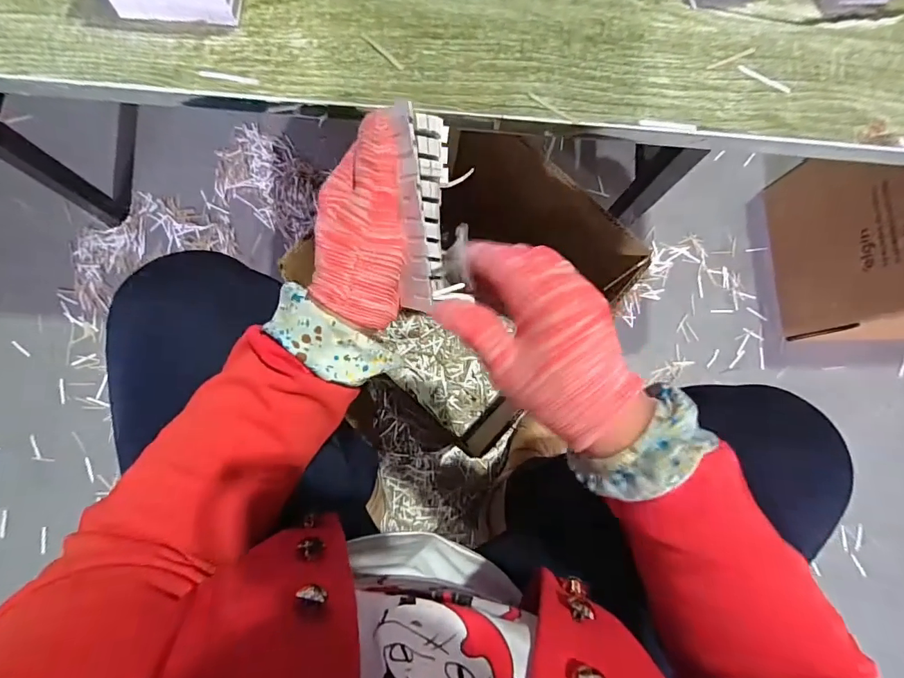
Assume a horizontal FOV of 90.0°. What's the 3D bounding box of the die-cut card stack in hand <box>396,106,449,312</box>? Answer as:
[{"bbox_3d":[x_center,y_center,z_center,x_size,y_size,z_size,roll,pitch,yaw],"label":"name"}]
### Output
[{"bbox_3d":[-0.016,-0.075,0.268,0.027,0.025,0.111,0,104,-2],"label":"die-cut card stack in hand"}]

